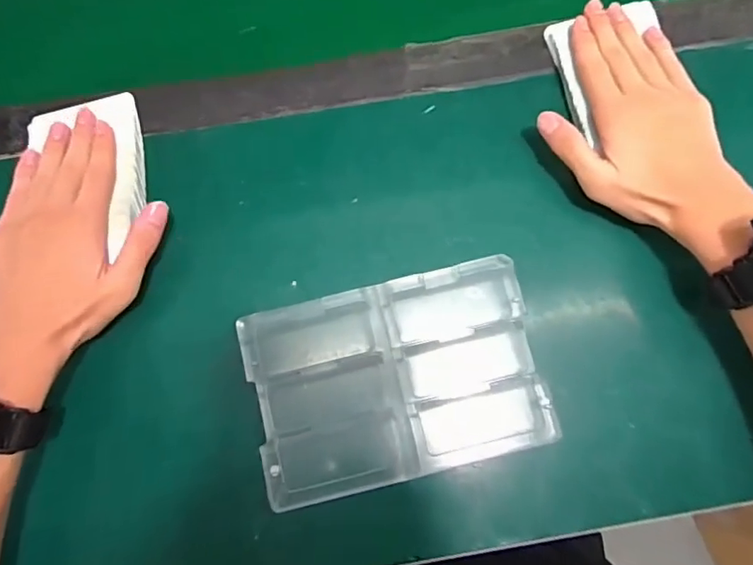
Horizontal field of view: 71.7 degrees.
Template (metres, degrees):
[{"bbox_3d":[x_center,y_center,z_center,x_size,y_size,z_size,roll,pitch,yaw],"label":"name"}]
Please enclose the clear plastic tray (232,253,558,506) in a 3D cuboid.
[{"bbox_3d":[0.014,0.068,0.366,0.197,0.018,0.133,-13,78,-1],"label":"clear plastic tray"}]

